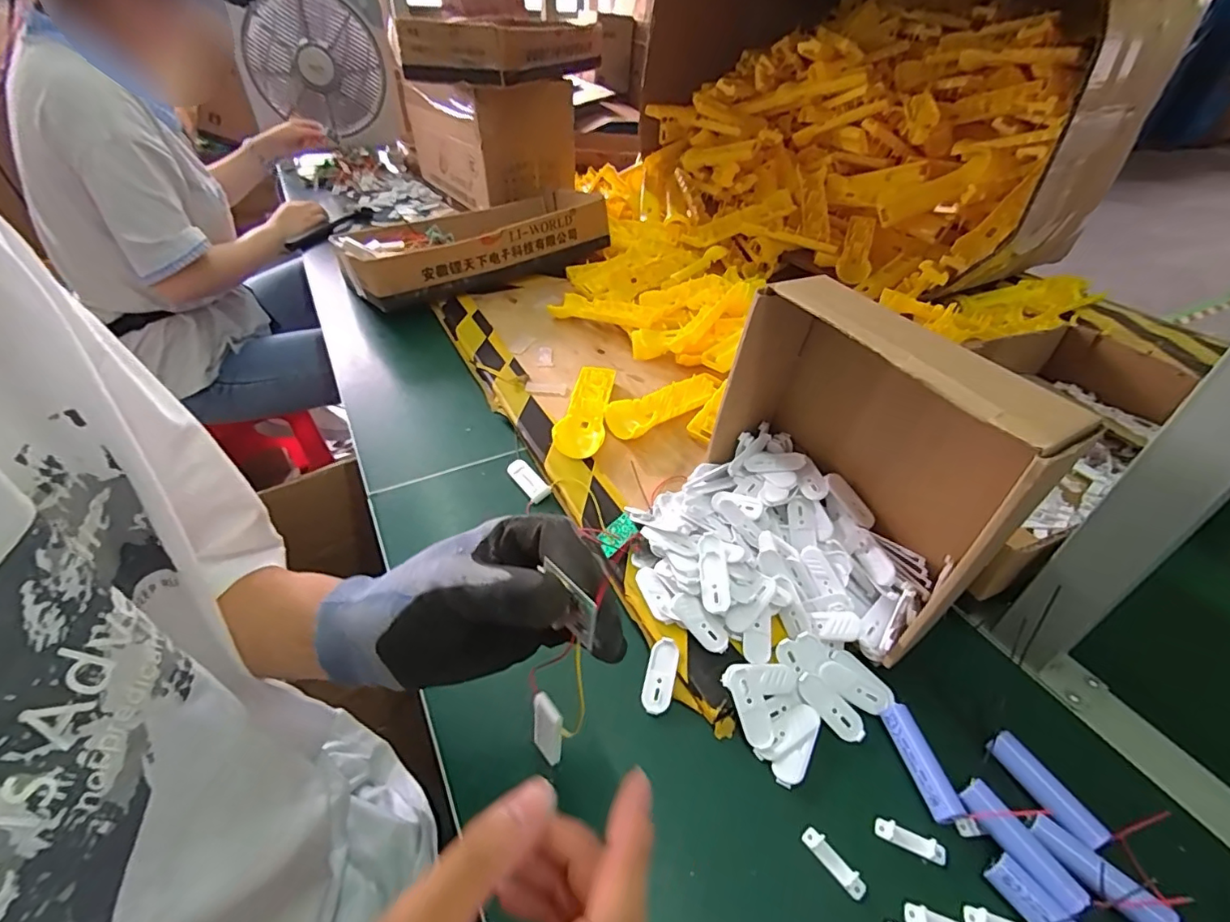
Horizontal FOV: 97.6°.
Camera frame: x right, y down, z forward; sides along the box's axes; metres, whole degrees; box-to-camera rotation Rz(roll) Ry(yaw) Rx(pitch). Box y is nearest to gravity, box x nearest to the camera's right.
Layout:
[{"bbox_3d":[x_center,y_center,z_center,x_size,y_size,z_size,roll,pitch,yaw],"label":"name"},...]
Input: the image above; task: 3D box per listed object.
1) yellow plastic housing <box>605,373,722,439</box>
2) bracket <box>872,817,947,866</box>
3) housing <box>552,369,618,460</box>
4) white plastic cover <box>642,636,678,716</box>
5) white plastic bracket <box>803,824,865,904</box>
[{"bbox_3d":[0.060,-0.066,0.618,0.155,0.024,0.048,-24,47,-28],"label":"yellow plastic housing"},{"bbox_3d":[0.171,0.220,0.313,0.037,0.004,0.011,19,43,19],"label":"bracket"},{"bbox_3d":[-0.030,-0.060,0.600,0.049,0.022,0.163,7,40,5],"label":"housing"},{"bbox_3d":[0.032,0.152,0.381,0.020,0.004,0.051,11,58,9],"label":"white plastic cover"},{"bbox_3d":[0.123,0.225,0.302,0.010,0.004,0.038,-24,47,-29],"label":"white plastic bracket"}]

